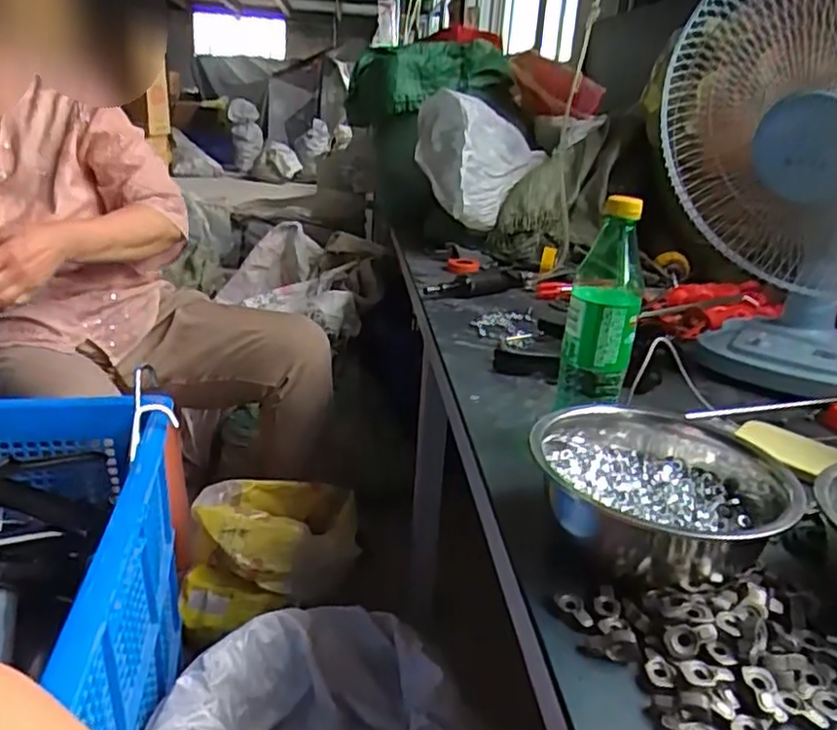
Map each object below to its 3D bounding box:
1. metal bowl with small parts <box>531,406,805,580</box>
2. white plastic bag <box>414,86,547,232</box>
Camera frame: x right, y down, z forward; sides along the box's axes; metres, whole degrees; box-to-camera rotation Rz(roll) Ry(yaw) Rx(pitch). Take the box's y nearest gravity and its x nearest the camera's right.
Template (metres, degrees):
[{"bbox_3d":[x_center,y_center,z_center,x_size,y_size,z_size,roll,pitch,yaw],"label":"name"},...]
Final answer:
[{"bbox_3d":[0.180,0.091,0.503,0.181,0.070,0.160,18,24,32],"label":"metal bowl with small parts"},{"bbox_3d":[0.112,-0.390,1.285,0.233,0.222,0.205,5,20,1],"label":"white plastic bag"}]

